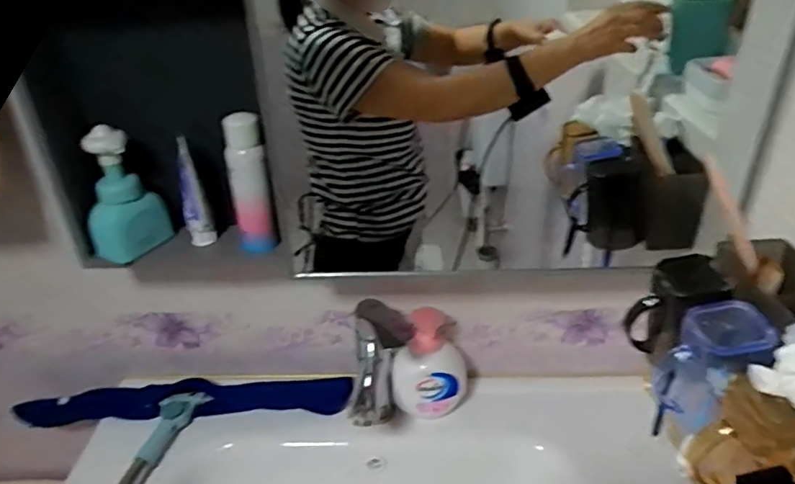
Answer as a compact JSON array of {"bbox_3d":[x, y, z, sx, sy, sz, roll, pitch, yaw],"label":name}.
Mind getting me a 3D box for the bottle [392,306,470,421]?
[{"bbox_3d":[0.050,0.165,0.797,0.090,0.151,0.094,9,32,17],"label":"bottle"}]

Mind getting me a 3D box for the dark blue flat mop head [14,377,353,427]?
[{"bbox_3d":[-0.308,0.238,0.846,0.481,0.045,0.053,-2,30,-1],"label":"dark blue flat mop head"}]

